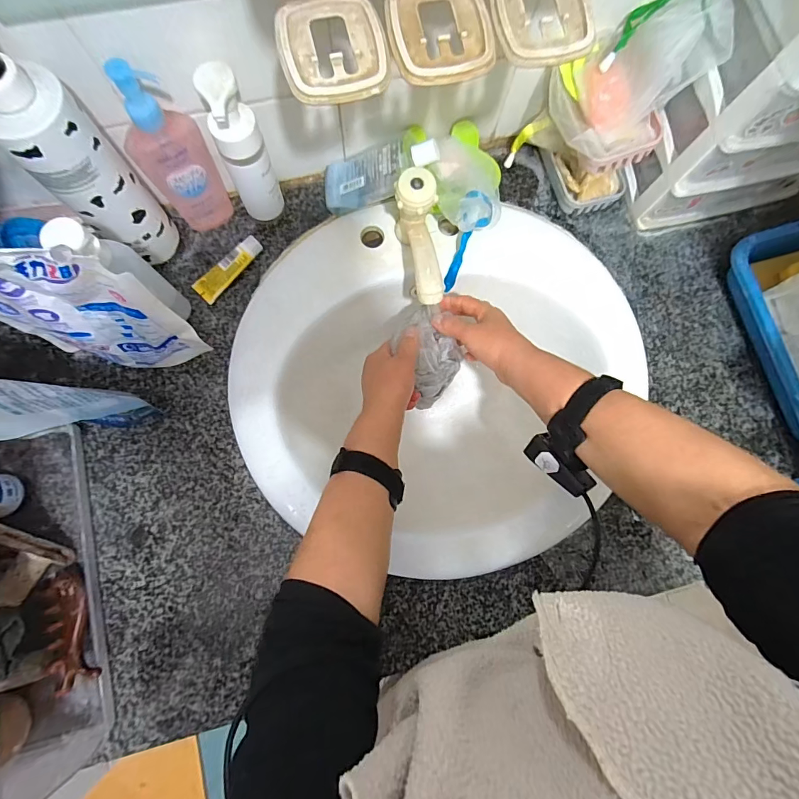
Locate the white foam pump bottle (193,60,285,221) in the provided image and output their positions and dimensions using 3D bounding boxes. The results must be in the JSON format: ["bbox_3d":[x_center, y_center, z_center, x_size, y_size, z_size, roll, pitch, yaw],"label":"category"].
[{"bbox_3d":[-0.162,-0.255,0.430,0.047,0.175,0.054,-22,83,-7],"label":"white foam pump bottle"}]

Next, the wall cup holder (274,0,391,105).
[{"bbox_3d":[-0.044,-0.237,0.278,0.071,0.014,0.068,-17,82,-6],"label":"wall cup holder"}]

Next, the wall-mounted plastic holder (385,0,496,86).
[{"bbox_3d":[0.028,-0.257,0.286,0.070,0.013,0.068,-13,82,-5],"label":"wall-mounted plastic holder"}]

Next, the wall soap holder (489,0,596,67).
[{"bbox_3d":[0.100,-0.272,0.290,0.069,0.014,0.066,-13,82,-5],"label":"wall soap holder"}]

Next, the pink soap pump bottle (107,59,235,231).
[{"bbox_3d":[-0.226,-0.242,0.418,0.069,0.182,0.044,-32,84,-8],"label":"pink soap pump bottle"}]

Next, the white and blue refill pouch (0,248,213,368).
[{"bbox_3d":[-0.292,-0.073,0.373,0.163,0.215,0.040,3,81,-3],"label":"white and blue refill pouch"}]

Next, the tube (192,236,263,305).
[{"bbox_3d":[-0.204,-0.158,0.490,0.028,0.021,0.093,42,81,4],"label":"tube"}]

